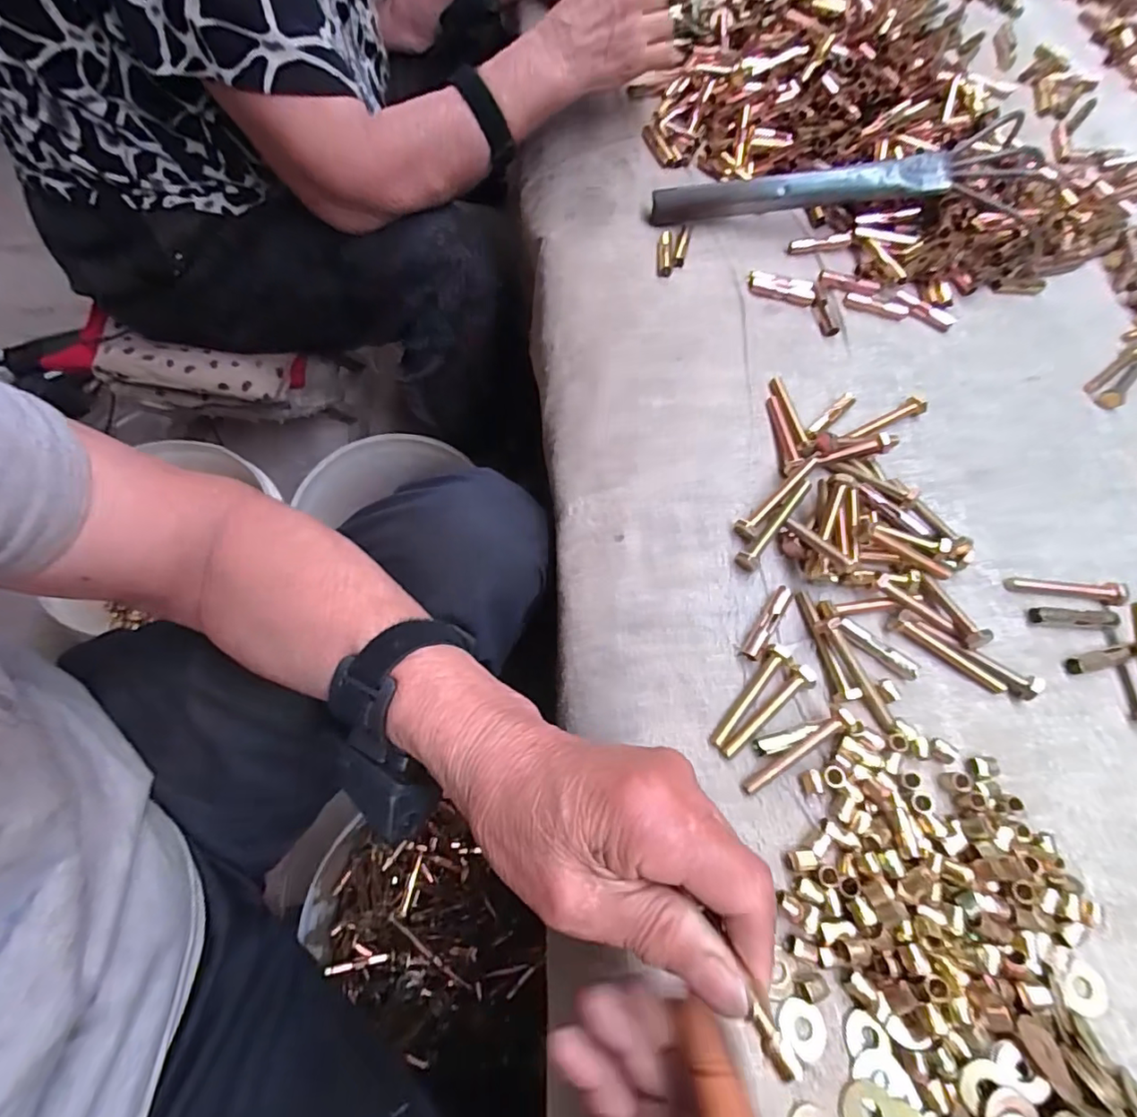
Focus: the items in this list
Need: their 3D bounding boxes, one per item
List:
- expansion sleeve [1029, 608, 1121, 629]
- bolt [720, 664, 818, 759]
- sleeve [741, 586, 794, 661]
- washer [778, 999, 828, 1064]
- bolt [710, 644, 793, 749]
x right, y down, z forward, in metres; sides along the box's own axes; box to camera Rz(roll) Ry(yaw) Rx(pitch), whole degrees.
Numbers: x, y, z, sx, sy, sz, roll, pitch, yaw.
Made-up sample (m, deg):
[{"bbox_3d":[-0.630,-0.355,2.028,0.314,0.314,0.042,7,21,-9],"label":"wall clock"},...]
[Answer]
[{"bbox_3d":[0.287,0.034,0.313,0.051,0.007,0.011,5,64,-1],"label":"expansion sleeve"},{"bbox_3d":[0.105,0.080,0.293,0.064,0.012,0.012,-34,71,-18],"label":"bolt"},{"bbox_3d":[0.113,0.036,0.313,0.011,0.008,0.047,34,67,12],"label":"sleeve"},{"bbox_3d":[0.102,0.204,0.240,0.018,0.004,0.022,-35,71,-18],"label":"washer"},{"bbox_3d":[0.098,0.072,0.296,0.011,0.009,0.067,40,68,14],"label":"bolt"}]

